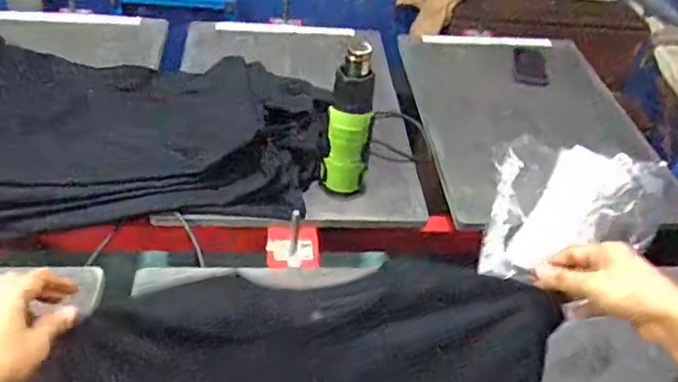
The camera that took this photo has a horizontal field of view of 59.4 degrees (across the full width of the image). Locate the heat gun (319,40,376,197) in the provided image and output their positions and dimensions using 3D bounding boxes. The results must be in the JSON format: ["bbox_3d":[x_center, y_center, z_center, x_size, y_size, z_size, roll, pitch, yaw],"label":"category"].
[{"bbox_3d":[0.015,-0.103,0.957,0.069,0.263,0.062,33,47,27],"label":"heat gun"}]

